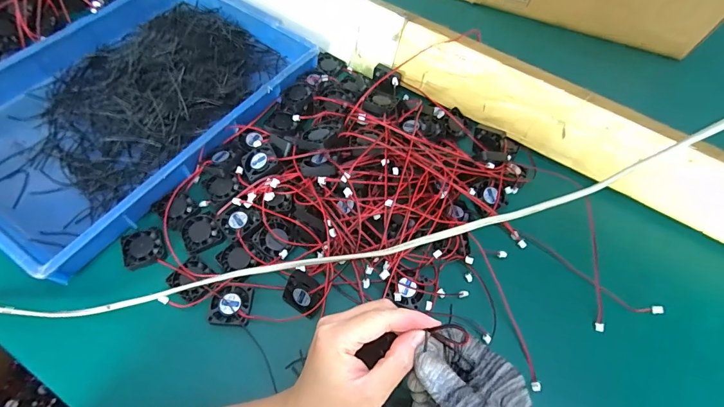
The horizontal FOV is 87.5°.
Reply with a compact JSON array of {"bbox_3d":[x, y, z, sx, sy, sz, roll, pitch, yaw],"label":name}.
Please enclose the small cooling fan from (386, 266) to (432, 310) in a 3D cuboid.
[{"bbox_3d":[0.049,0.089,0.395,0.040,0.013,0.039,19,63,6],"label":"small cooling fan"}]

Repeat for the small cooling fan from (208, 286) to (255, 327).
[{"bbox_3d":[-0.131,0.103,0.381,0.038,0.008,0.038,6,62,-1],"label":"small cooling fan"}]

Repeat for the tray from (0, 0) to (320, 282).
[{"bbox_3d":[-0.298,-0.144,0.487,0.293,0.045,0.422,33,65,13],"label":"tray"}]

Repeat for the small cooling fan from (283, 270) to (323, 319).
[{"bbox_3d":[-0.058,0.091,0.380,0.040,0.044,0.011,28,25,13],"label":"small cooling fan"}]

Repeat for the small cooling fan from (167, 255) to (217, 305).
[{"bbox_3d":[-0.173,0.078,0.388,0.044,0.007,0.037,32,65,12],"label":"small cooling fan"}]

